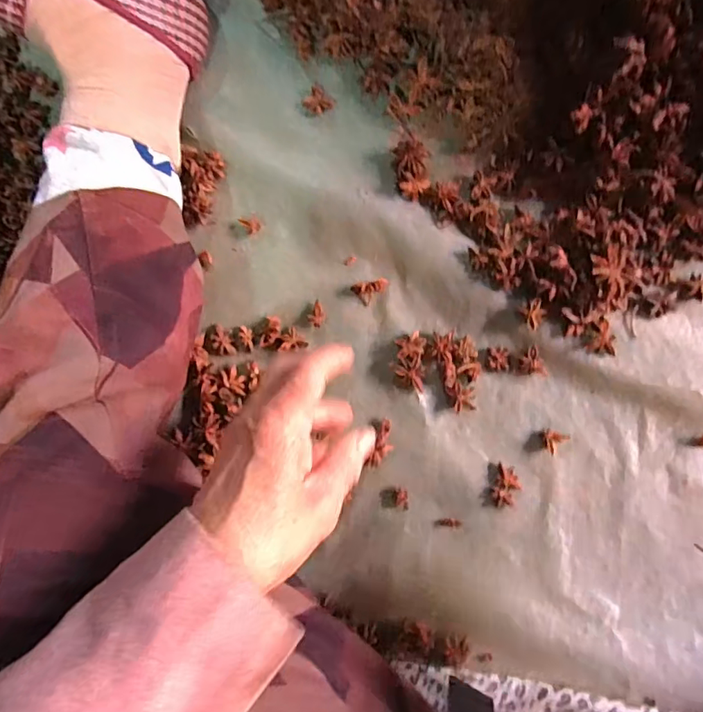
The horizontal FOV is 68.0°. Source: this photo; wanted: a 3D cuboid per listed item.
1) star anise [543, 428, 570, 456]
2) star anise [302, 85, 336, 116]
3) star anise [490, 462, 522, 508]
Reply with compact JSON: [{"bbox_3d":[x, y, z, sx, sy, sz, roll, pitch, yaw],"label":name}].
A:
[{"bbox_3d":[0.151,0.062,0.389,0.017,0.009,0.018,44,96,7],"label":"star anise"},{"bbox_3d":[-0.027,-0.206,0.419,0.024,0.010,0.018,30,94,8],"label":"star anise"},{"bbox_3d":[0.117,0.100,0.393,0.019,0.007,0.032,19,92,9],"label":"star anise"}]

